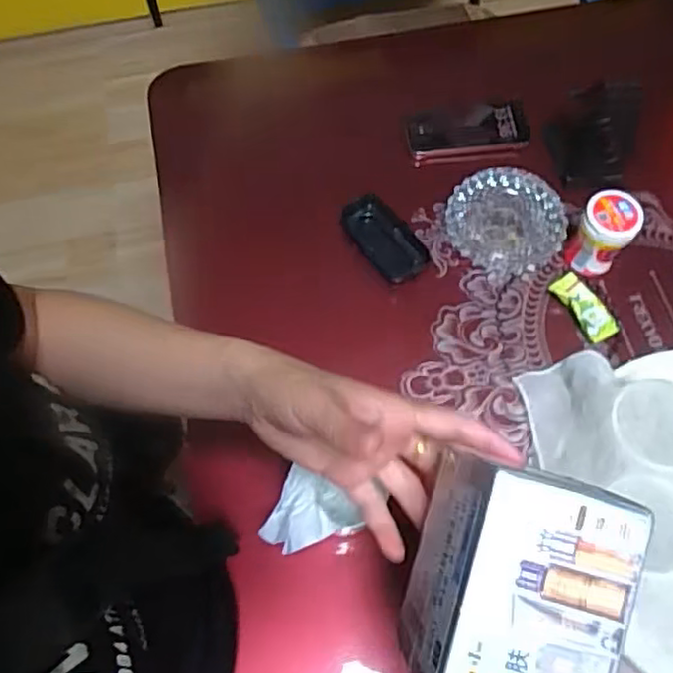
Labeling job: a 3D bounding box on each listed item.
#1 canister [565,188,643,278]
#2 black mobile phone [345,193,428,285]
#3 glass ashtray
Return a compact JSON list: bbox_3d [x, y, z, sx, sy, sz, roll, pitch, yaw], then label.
[{"bbox_3d":[0.276,-0.104,0.679,0.058,0.089,0.060,33,70,15],"label":"canister"},{"bbox_3d":[0.054,-0.108,0.718,0.055,0.015,0.114,-36,70,-15],"label":"black mobile phone"},{"bbox_3d":[0.193,-0.129,0.724,0.128,0.026,0.124,0,65,1],"label":"glass ashtray"}]

